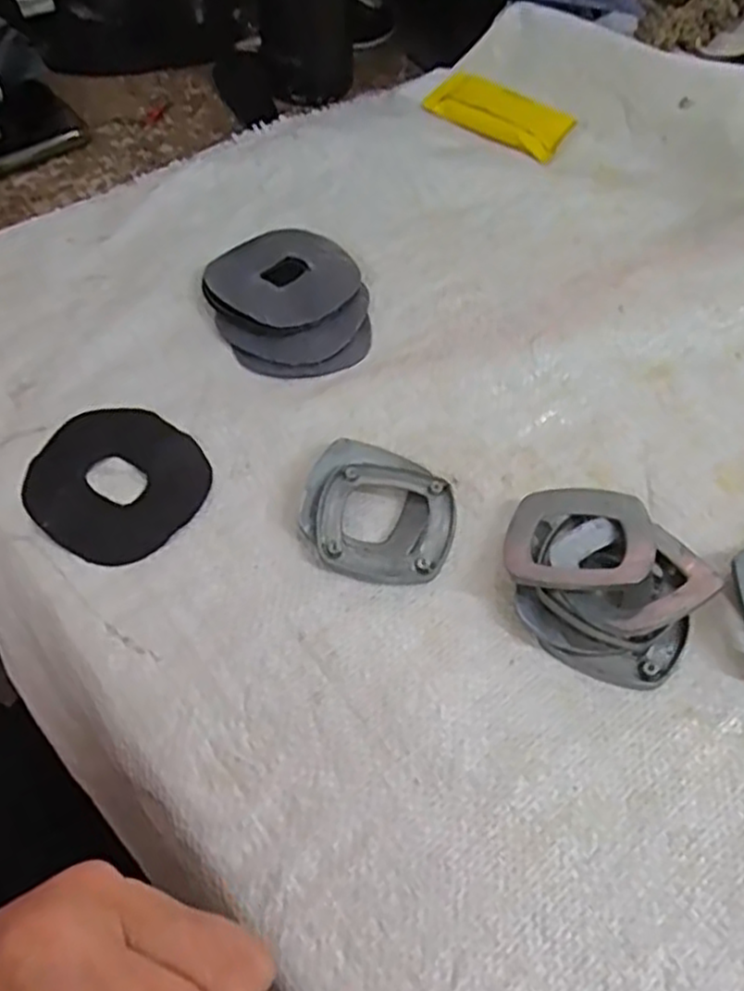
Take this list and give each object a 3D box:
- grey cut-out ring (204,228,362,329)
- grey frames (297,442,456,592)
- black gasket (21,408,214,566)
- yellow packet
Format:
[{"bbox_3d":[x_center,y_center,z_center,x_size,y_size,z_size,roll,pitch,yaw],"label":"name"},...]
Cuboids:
[{"bbox_3d":[-0.049,-0.126,0.422,0.080,0.010,0.076,1,58,-1],"label":"grey cut-out ring"},{"bbox_3d":[0.004,0.006,0.344,0.069,0.011,0.070,13,58,6],"label":"grey frames"},{"bbox_3d":[-0.120,-0.007,0.350,0.079,0.006,0.076,33,62,17],"label":"black gasket"},{"bbox_3d":[0.087,-0.267,0.519,0.100,0.013,0.051,33,62,17],"label":"yellow packet"}]

